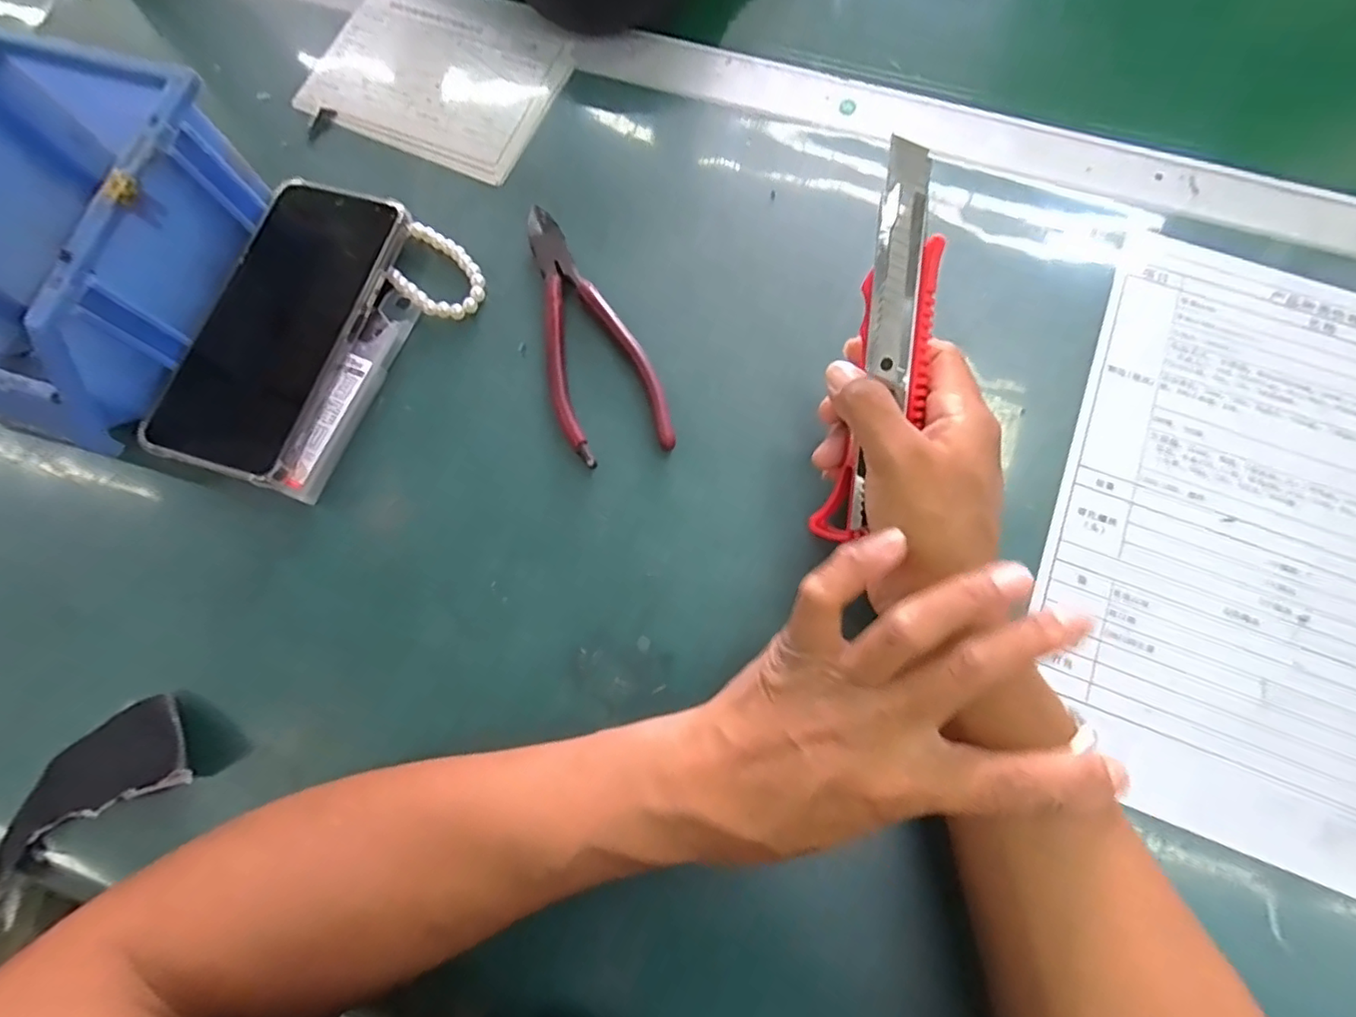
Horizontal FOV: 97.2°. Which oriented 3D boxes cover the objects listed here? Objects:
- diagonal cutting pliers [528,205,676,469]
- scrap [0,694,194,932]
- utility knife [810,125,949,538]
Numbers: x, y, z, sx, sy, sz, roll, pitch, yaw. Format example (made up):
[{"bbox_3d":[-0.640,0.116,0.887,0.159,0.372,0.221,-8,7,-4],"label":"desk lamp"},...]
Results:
[{"bbox_3d":[-0.049,-0.096,0.319,0.053,0.010,0.153,-17,75,-4],"label":"diagonal cutting pliers"},{"bbox_3d":[-0.266,0.128,0.265,0.104,0.017,0.046,-37,78,-9],"label":"scrap"},{"bbox_3d":[0.090,-0.064,0.257,0.030,0.017,0.165,9,104,3],"label":"utility knife"}]

